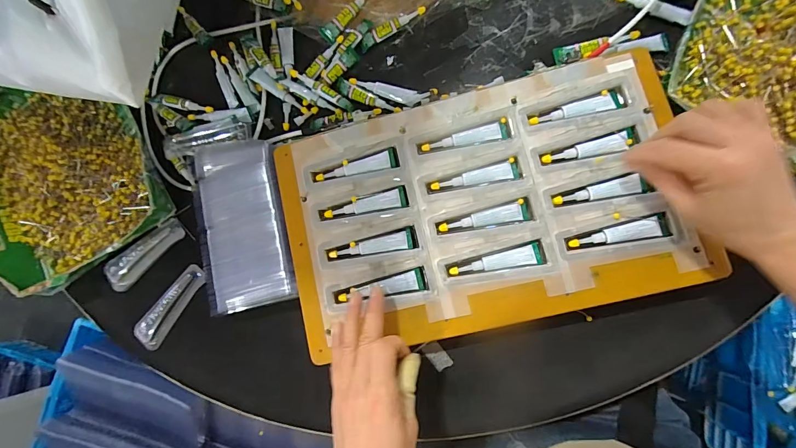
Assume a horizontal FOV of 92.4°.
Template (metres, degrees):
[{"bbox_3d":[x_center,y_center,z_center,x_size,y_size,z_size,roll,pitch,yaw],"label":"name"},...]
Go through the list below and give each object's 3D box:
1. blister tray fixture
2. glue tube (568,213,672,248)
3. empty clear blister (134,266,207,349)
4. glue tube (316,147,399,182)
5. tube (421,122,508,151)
[{"bbox_3d":[0.075,-0.018,0.372,0.373,0.017,0.228,-13,83,6],"label":"blister tray fixture"},{"bbox_3d":[0.201,0.008,0.349,0.085,0.006,0.018,-9,81,7],"label":"glue tube"},{"bbox_3d":[-0.257,0.092,0.429,0.028,0.014,0.100,35,89,11],"label":"empty clear blister"},{"bbox_3d":[-0.043,-0.058,0.394,0.086,0.007,0.019,-13,81,6],"label":"glue tube"},{"bbox_3d":[0.066,-0.087,0.384,0.084,0.008,0.017,-8,81,7],"label":"tube"}]

